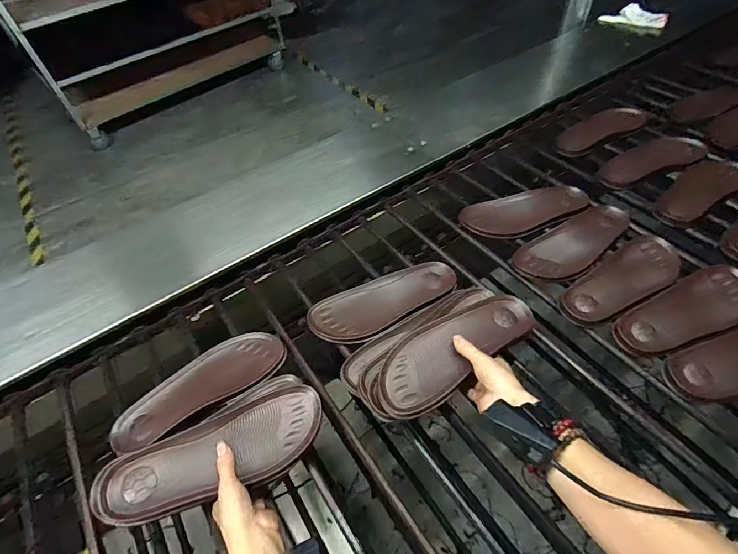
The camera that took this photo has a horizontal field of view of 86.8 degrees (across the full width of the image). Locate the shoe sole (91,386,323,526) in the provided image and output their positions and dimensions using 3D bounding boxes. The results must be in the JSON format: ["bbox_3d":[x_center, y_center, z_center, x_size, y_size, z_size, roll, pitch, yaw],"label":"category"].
[{"bbox_3d":[-0.183,0.216,0.481,0.257,0.037,0.098,-17,54,-20],"label":"shoe sole"}]

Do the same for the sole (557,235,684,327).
[{"bbox_3d":[0.430,0.002,0.654,0.243,0.020,0.089,-29,54,-17],"label":"sole"}]

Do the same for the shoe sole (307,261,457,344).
[{"bbox_3d":[0.029,0.040,0.670,0.256,0.030,0.093,-24,53,-13],"label":"shoe sole"}]

